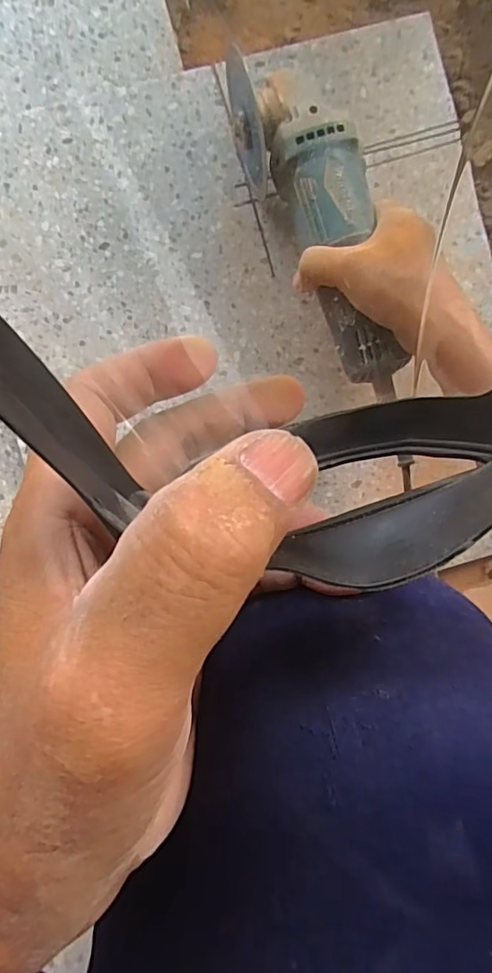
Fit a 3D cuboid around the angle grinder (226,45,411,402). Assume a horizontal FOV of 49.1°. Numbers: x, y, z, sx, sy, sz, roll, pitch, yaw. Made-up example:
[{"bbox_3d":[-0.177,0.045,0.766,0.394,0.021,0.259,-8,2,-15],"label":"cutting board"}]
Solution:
[{"bbox_3d":[0.061,-0.194,0.422,0.084,0.078,0.264,-19,87,0],"label":"angle grinder"}]

